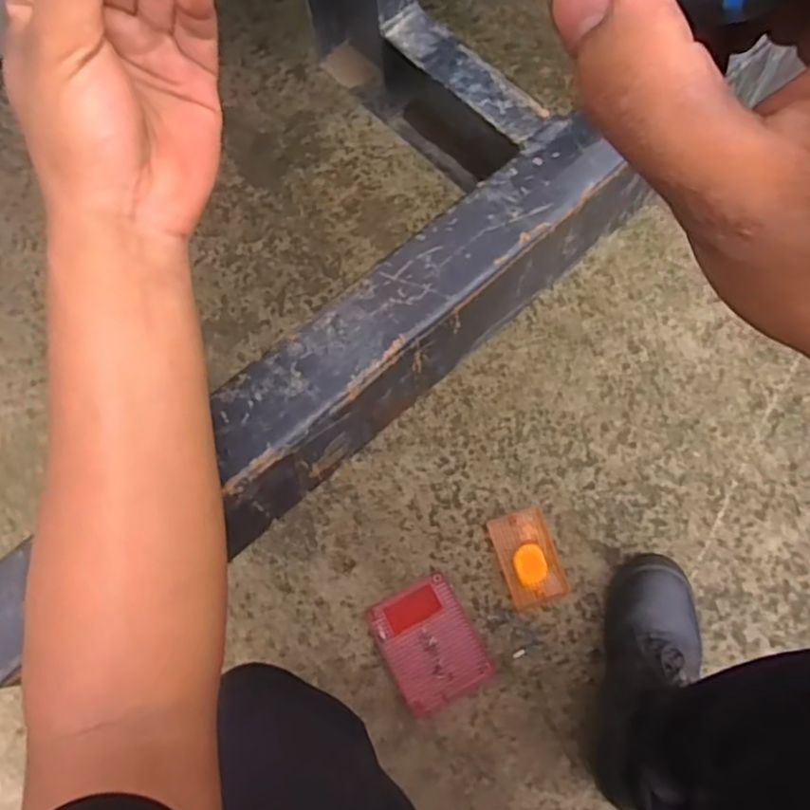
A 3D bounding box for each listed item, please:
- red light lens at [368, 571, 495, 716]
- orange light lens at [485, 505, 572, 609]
[{"bbox_3d":[0.033,0.314,0.827,0.117,0.013,0.147,-26,73,-6],"label":"red light lens"},{"bbox_3d":[0.169,0.208,0.859,0.079,0.010,0.122,-17,73,-4],"label":"orange light lens"}]

